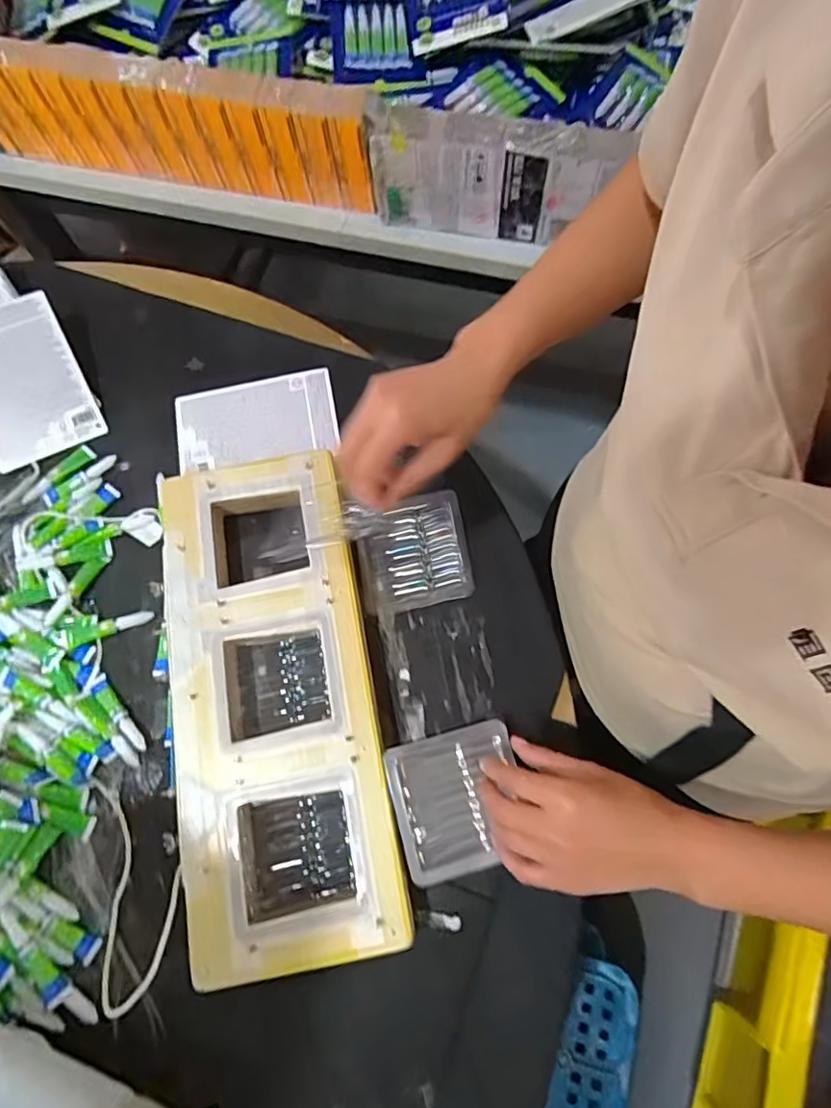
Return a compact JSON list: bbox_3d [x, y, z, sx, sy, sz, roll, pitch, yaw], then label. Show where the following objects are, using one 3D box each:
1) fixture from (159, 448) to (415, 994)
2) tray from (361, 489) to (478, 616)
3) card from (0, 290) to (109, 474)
[{"bbox_3d":[-0.125,0.120,0.512,0.172,0.038,0.442,-10,71,-3],"label":"fixture"},{"bbox_3d":[-0.001,-0.002,0.554,0.097,0.014,0.102,-14,76,7],"label":"tray"},{"bbox_3d":[-0.421,-0.187,0.620,0.117,0.009,0.170,-25,91,-10],"label":"card"}]

